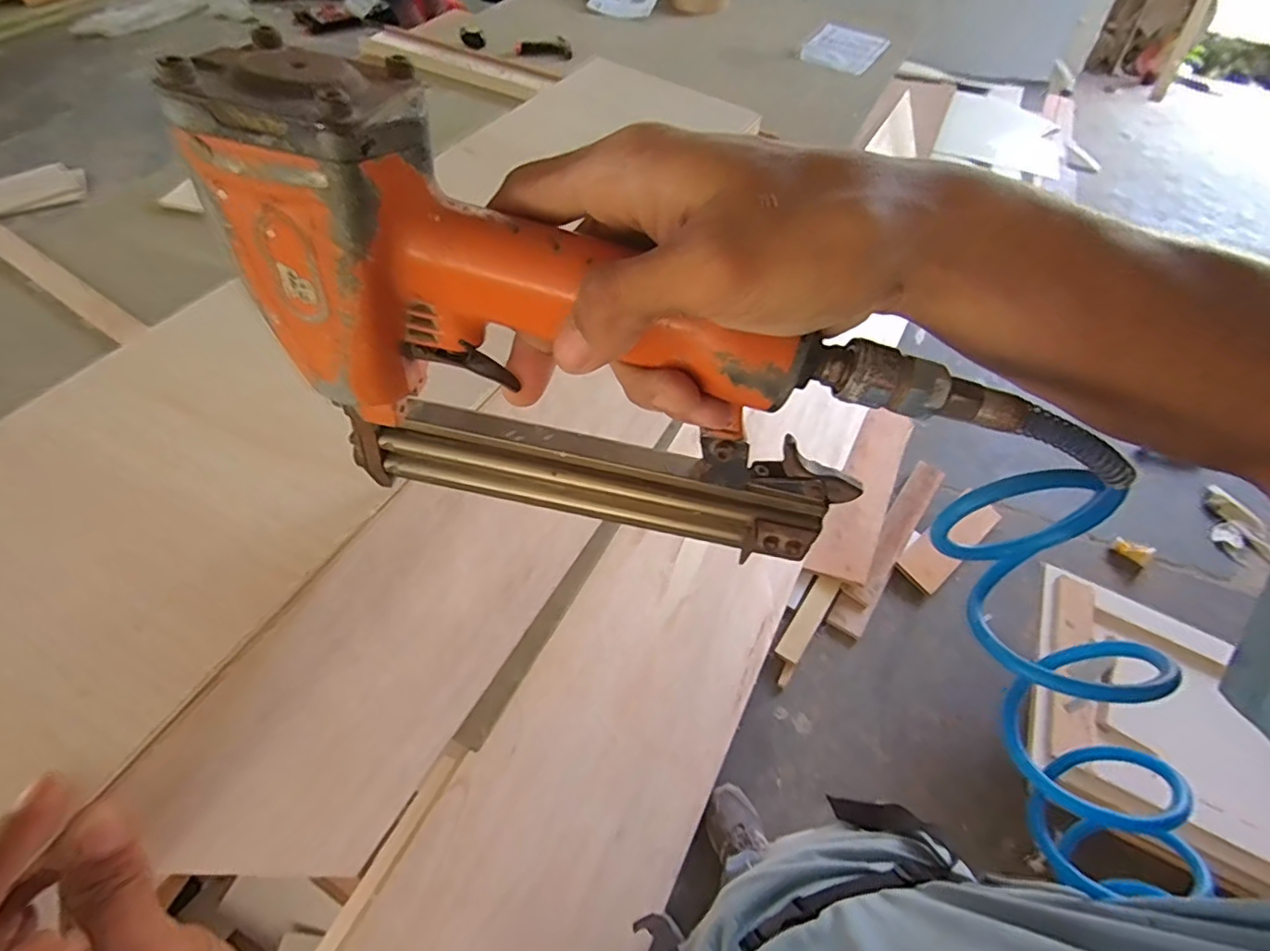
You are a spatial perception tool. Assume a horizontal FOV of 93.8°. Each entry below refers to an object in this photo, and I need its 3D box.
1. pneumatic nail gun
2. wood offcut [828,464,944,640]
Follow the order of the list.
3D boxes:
[{"bbox_3d":[0.001,-0.044,0.222,0.243,0.161,0.057,10,59,3],"label":"pneumatic nail gun"},{"bbox_3d":[0.714,0.185,1.660,0.091,0.033,0.610,33,62,15],"label":"wood offcut"}]

